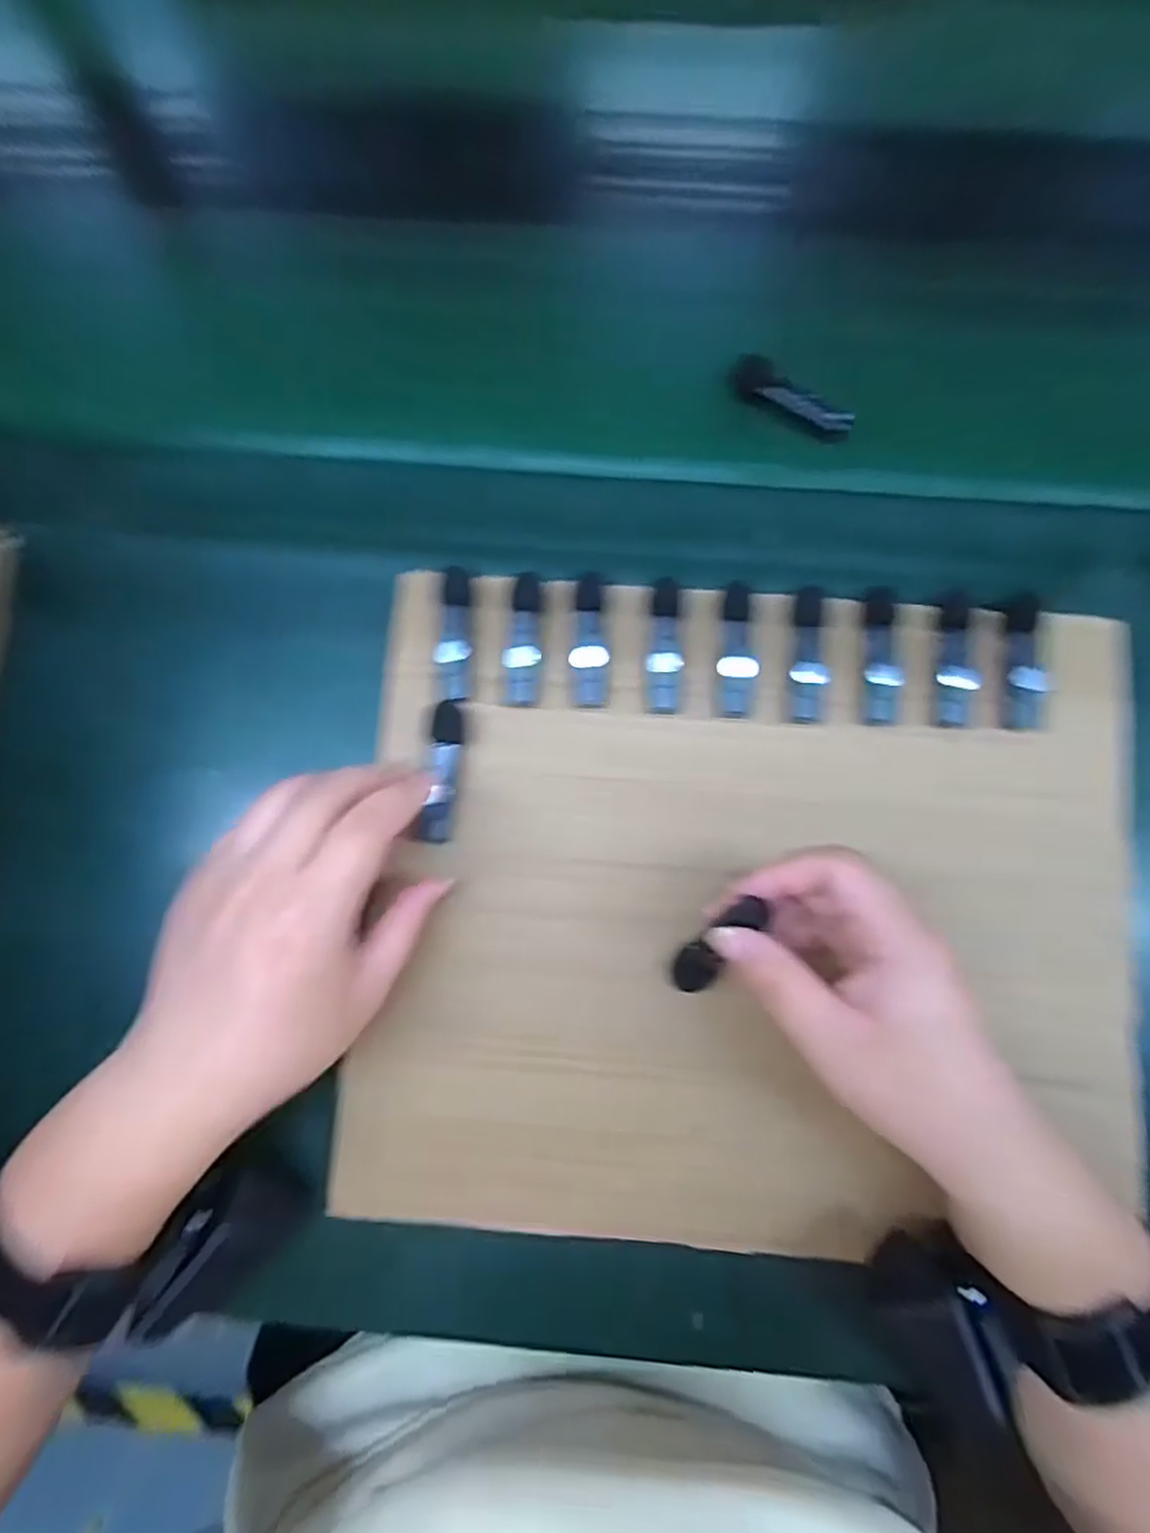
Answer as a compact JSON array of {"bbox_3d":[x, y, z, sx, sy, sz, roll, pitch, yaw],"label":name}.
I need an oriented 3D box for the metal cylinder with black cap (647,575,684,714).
[{"bbox_3d":[0.043,-0.059,0.335,0.015,0.011,0.065,3,82,1],"label":"metal cylinder with black cap"}]

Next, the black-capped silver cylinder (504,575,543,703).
[{"bbox_3d":[-0.024,-0.061,0.336,0.015,0.011,0.062,4,78,1],"label":"black-capped silver cylinder"}]

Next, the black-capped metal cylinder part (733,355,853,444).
[{"bbox_3d":[0.113,-0.190,0.364,0.066,0.017,0.017,26,80,6],"label":"black-capped metal cylinder part"}]

